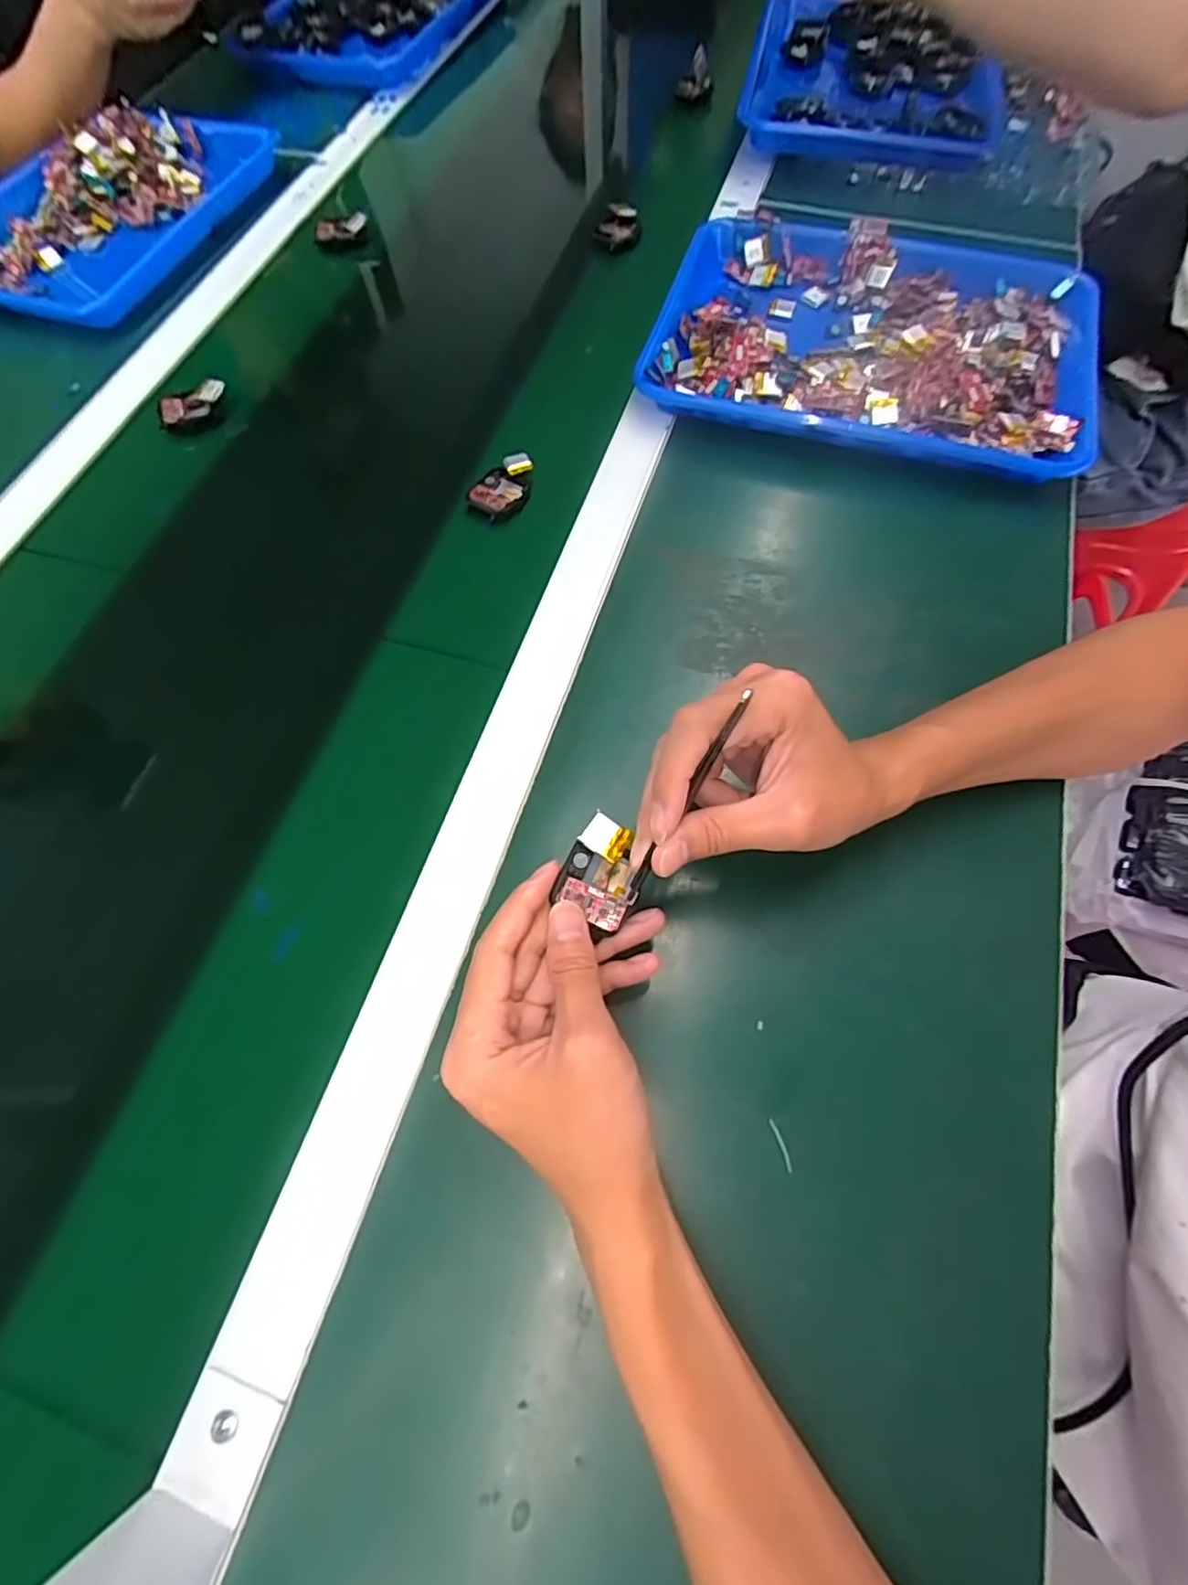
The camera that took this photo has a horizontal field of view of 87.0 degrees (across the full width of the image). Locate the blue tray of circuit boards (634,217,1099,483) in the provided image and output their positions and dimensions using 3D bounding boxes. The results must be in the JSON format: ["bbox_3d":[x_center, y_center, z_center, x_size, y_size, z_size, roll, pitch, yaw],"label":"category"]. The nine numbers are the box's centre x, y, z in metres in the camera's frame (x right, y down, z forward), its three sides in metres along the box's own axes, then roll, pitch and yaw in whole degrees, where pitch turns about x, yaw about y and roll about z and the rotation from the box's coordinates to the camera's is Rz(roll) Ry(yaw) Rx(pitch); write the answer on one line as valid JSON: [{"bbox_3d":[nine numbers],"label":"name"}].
[{"bbox_3d":[0.227,-0.373,0.516,0.343,0.041,0.263,16,68,9],"label":"blue tray of circuit boards"}]

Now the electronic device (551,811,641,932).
[{"bbox_3d":[0.005,0.037,0.297,0.036,0.017,0.044,24,69,12],"label":"electronic device"}]

